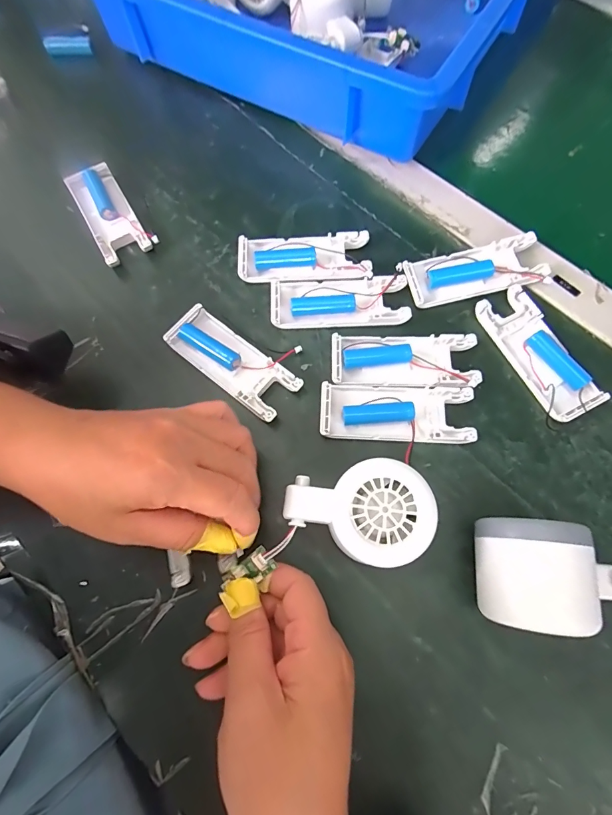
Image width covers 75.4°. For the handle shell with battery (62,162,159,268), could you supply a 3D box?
[{"bbox_3d":[-0.169,-0.166,0.341,0.042,0.015,0.100,-32,74,-8],"label":"handle shell with battery"}]

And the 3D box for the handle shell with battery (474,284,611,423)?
[{"bbox_3d":[0.170,-0.040,0.292,0.043,0.012,0.104,-26,73,-6],"label":"handle shell with battery"}]

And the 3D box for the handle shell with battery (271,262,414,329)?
[{"bbox_3d":[0.026,-0.084,0.306,0.103,0.013,0.041,-3,72,1],"label":"handle shell with battery"}]

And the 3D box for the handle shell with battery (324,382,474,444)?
[{"bbox_3d":[0.063,0.004,0.279,0.104,0.016,0.040,1,73,3],"label":"handle shell with battery"}]

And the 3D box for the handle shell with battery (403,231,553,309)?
[{"bbox_3d":[0.132,-0.108,0.310,0.105,0.015,0.040,-12,72,-1],"label":"handle shell with battery"}]

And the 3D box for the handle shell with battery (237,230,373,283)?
[{"bbox_3d":[-0.001,-0.122,0.320,0.104,0.013,0.041,0,72,2],"label":"handle shell with battery"}]

